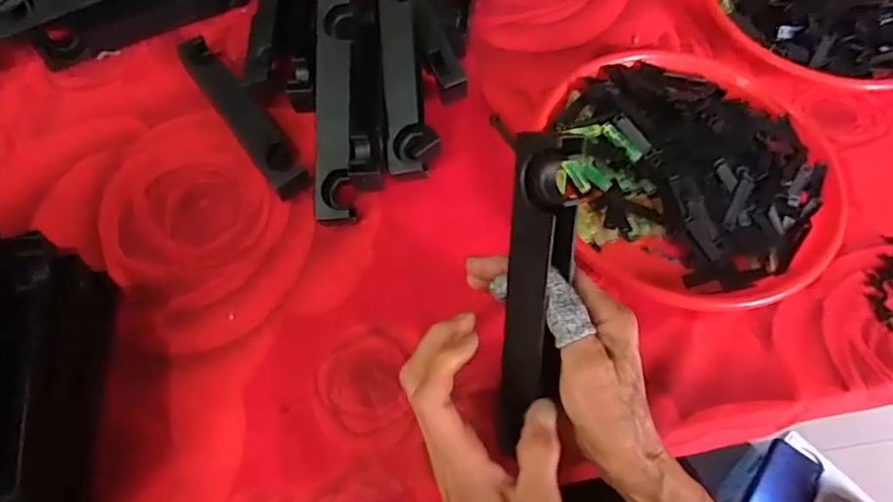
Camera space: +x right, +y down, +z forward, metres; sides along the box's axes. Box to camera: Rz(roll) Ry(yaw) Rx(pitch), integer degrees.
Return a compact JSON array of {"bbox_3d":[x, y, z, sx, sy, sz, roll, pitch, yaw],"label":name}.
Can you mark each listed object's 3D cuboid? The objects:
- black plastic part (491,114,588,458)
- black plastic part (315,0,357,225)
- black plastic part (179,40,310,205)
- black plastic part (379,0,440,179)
[{"bbox_3d":[0.047,0.027,0.335,0.044,0.022,0.188,3,101,0],"label":"black plastic part"},{"bbox_3d":[-0.091,-0.118,0.487,0.028,0.019,0.191,-2,80,-2],"label":"black plastic part"},{"bbox_3d":[-0.179,-0.122,0.518,0.034,0.026,0.191,-32,68,-18],"label":"black plastic part"},{"bbox_3d":[-0.035,-0.154,0.499,0.039,0.026,0.189,-5,78,-4],"label":"black plastic part"}]

